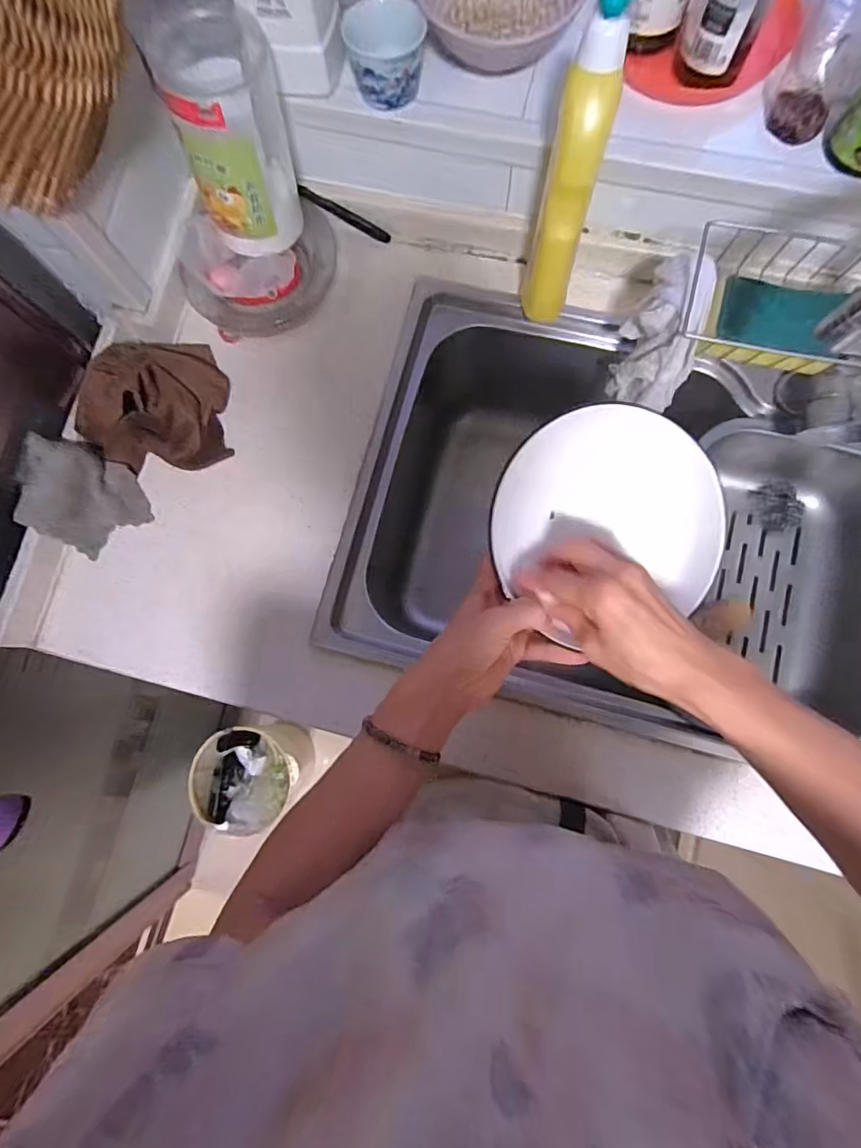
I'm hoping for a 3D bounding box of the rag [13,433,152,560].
[{"bbox_3d":[-0.376,-0.081,0.555,0.101,0.071,0.104,22,83,6],"label":"rag"}]

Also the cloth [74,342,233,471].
[{"bbox_3d":[-0.310,-0.198,0.574,0.144,0.059,0.148,-5,81,2],"label":"cloth"}]

